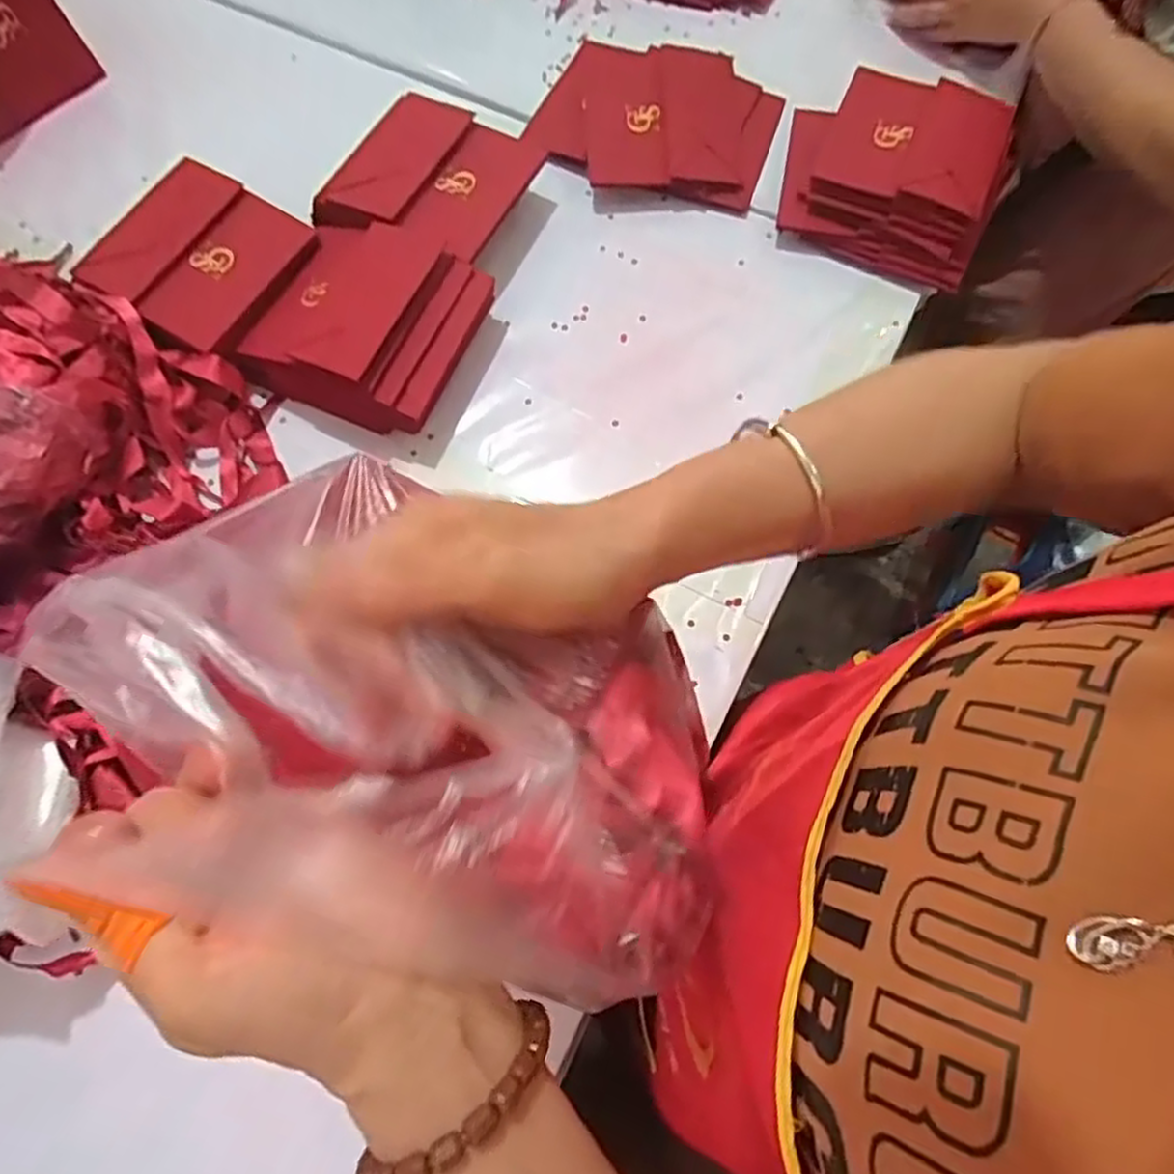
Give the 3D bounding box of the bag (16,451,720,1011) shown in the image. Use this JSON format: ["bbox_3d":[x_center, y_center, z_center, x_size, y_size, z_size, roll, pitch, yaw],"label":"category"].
[{"bbox_3d":[-0.055,0.035,0.227,0.211,0.092,0.124,19,72,7],"label":"bag"}]

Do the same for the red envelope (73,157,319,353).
[{"bbox_3d":[-0.312,-0.269,0.583,0.131,0.015,0.136,30,76,5],"label":"red envelope"}]

